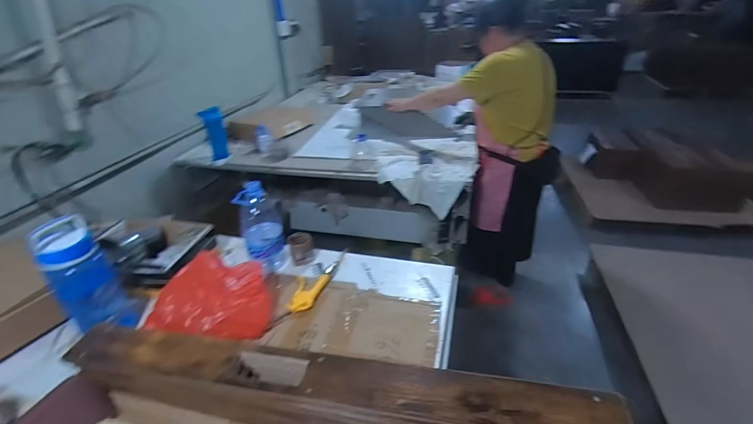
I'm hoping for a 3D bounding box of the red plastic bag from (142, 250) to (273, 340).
[{"bbox_3d":[-0.363,0.186,0.822,0.235,0.107,0.213,-1,31,3],"label":"red plastic bag"}]

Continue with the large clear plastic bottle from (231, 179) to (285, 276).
[{"bbox_3d":[-0.308,0.042,0.984,0.105,0.234,0.095,-12,32,-14],"label":"large clear plastic bottle"}]

